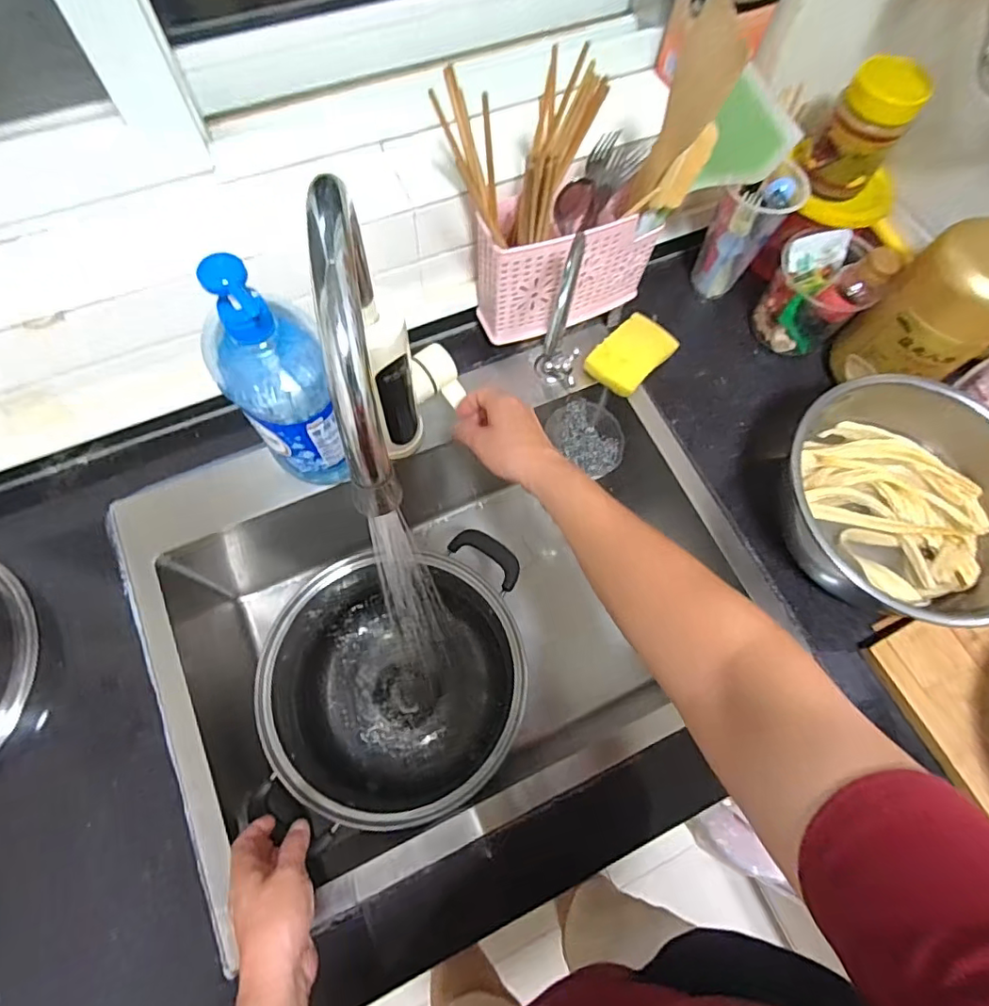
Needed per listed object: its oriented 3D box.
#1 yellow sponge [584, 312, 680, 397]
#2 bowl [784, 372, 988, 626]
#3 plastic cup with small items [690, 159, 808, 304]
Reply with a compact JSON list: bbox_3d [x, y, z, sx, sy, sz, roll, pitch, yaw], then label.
[{"bbox_3d":[0.160,-0.174,0.651,0.066,0.025,0.091,43,73,12],"label":"yellow sponge"},{"bbox_3d":[0.406,0.009,0.558,0.237,0.105,0.254,1,70,-2],"label":"bowl"},{"bbox_3d":[0.290,-0.315,0.649,0.073,0.146,0.079,1,70,-2],"label":"plastic cup with small items"}]

